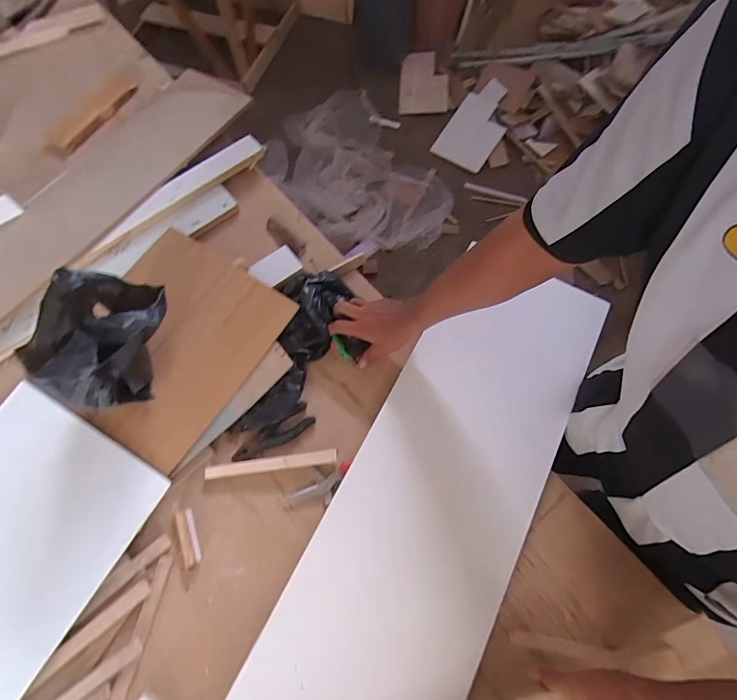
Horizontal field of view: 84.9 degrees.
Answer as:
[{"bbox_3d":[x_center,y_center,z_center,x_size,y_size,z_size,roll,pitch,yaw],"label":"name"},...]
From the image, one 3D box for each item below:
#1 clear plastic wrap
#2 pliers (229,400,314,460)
[{"bbox_3d":[-0.039,-0.777,1.779,0.619,0.204,0.857,-41,75,-13],"label":"clear plastic wrap"},{"bbox_3d":[-0.159,0.145,0.677,0.142,0.019,0.042,-34,75,-12],"label":"pliers"}]

